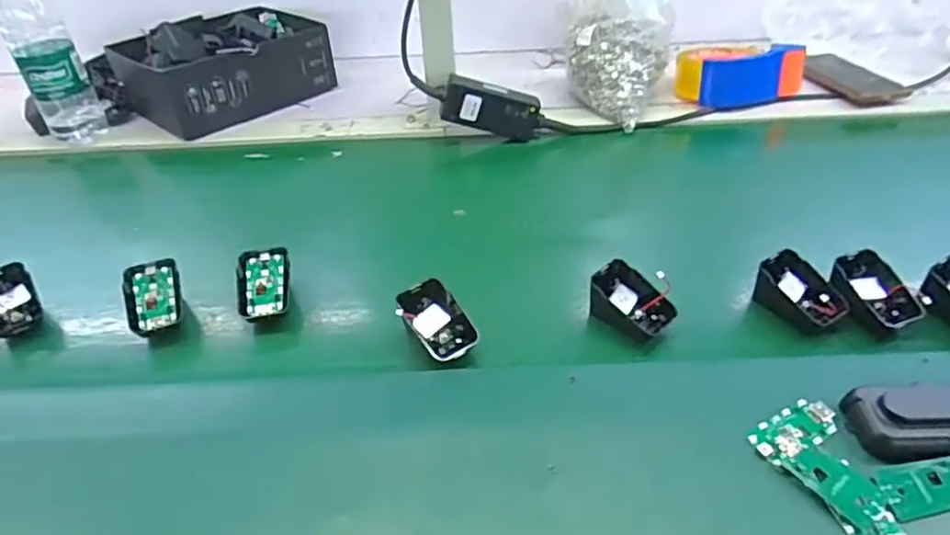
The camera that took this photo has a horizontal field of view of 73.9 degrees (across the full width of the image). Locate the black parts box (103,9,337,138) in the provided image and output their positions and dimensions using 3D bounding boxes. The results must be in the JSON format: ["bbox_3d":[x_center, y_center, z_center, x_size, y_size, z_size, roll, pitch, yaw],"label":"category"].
[{"bbox_3d":[-0.339,-0.278,0.875,0.257,0.094,0.173,-31,47,-30],"label":"black parts box"}]

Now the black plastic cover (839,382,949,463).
[{"bbox_3d":[0.306,0.102,0.421,0.101,0.027,0.052,-4,44,-2],"label":"black plastic cover"}]

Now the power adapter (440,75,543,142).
[{"bbox_3d":[0.021,-0.188,0.752,0.117,0.052,0.026,13,43,-13],"label":"power adapter"}]

